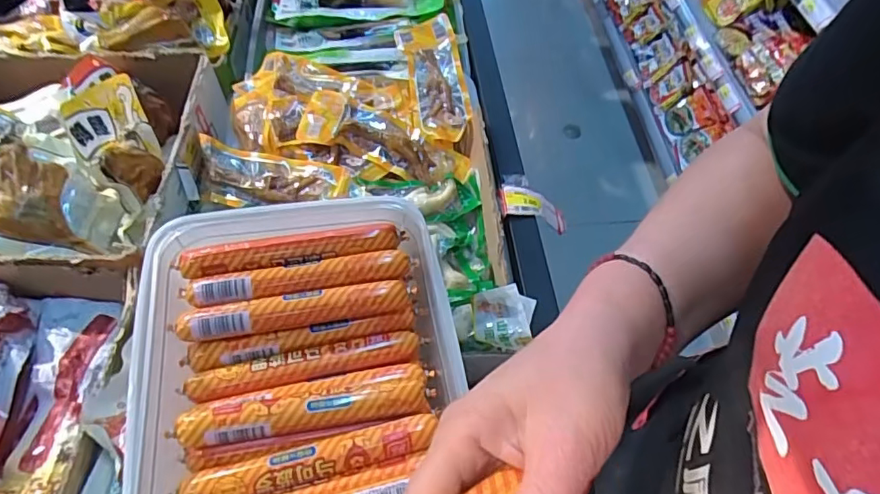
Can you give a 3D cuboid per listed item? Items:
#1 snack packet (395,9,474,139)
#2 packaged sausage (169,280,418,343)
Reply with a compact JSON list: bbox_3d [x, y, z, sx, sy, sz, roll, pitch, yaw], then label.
[{"bbox_3d":[-0.004,-0.223,0.684,0.071,0.030,0.203,-9,57,-8],"label":"snack packet"},{"bbox_3d":[-0.108,0.047,0.408,0.173,0.022,0.022,-9,57,-8],"label":"packaged sausage"}]

